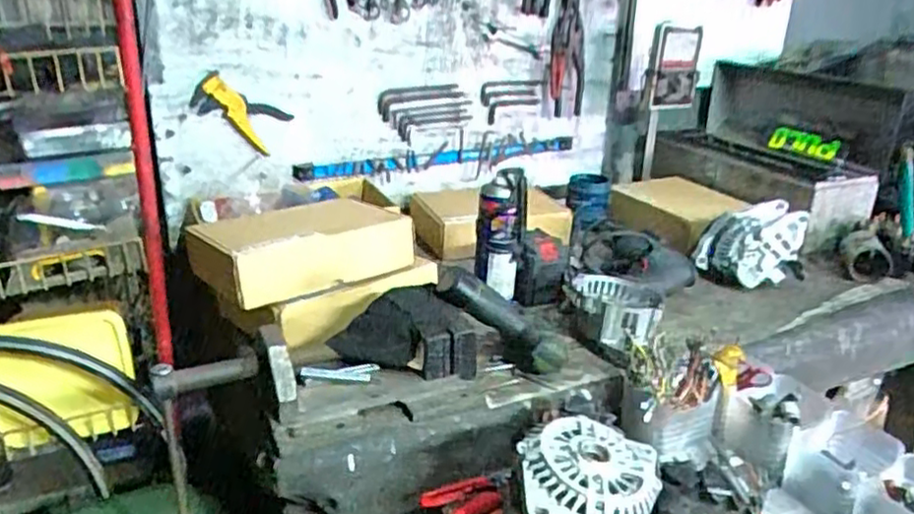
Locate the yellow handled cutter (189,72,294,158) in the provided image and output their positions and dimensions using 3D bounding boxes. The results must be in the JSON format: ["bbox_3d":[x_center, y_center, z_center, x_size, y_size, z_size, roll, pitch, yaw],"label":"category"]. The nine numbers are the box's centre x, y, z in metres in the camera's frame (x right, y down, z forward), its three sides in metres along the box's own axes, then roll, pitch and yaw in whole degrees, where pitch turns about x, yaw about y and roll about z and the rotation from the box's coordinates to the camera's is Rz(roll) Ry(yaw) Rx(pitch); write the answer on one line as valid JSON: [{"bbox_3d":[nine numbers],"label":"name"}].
[{"bbox_3d":[-0.381,-0.243,1.245,0.163,0.158,0.025,-6,24,-16],"label":"yellow handled cutter"}]

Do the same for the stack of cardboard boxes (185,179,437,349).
[{"bbox_3d":[-0.218,0.005,1.026,0.277,0.132,0.224,-15,27,-35],"label":"stack of cardboard boxes"}]

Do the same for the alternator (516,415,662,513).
[{"bbox_3d":[0.124,0.248,0.700,0.133,0.122,0.165,10,24,20],"label":"alternator"}]

